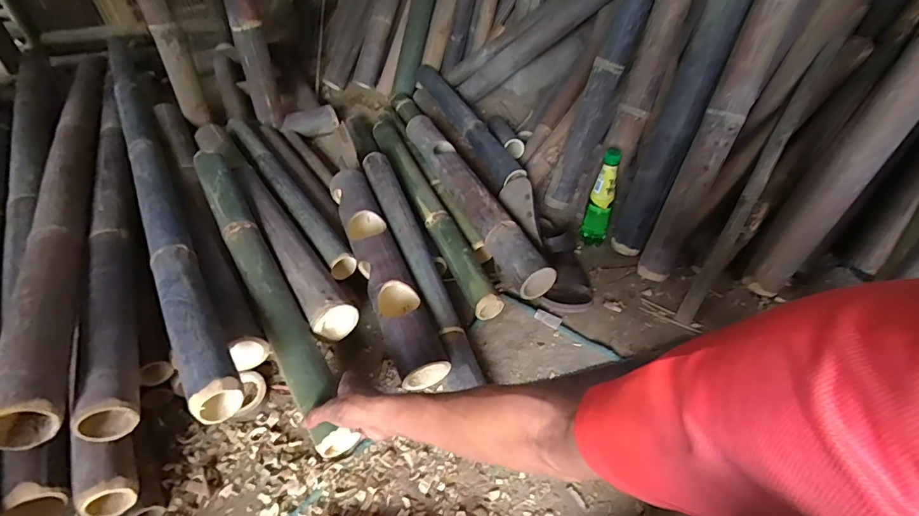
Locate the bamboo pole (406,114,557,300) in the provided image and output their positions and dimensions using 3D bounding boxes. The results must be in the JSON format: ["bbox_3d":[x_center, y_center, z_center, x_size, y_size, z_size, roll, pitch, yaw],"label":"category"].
[{"bbox_3d":[0.010,-0.153,1.024,0.076,0.088,0.625,-16,45,-18],"label":"bamboo pole"}]

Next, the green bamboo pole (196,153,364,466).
[{"bbox_3d":[-0.336,0.031,0.778,0.066,0.057,0.641,-23,61,-25],"label":"green bamboo pole"}]

